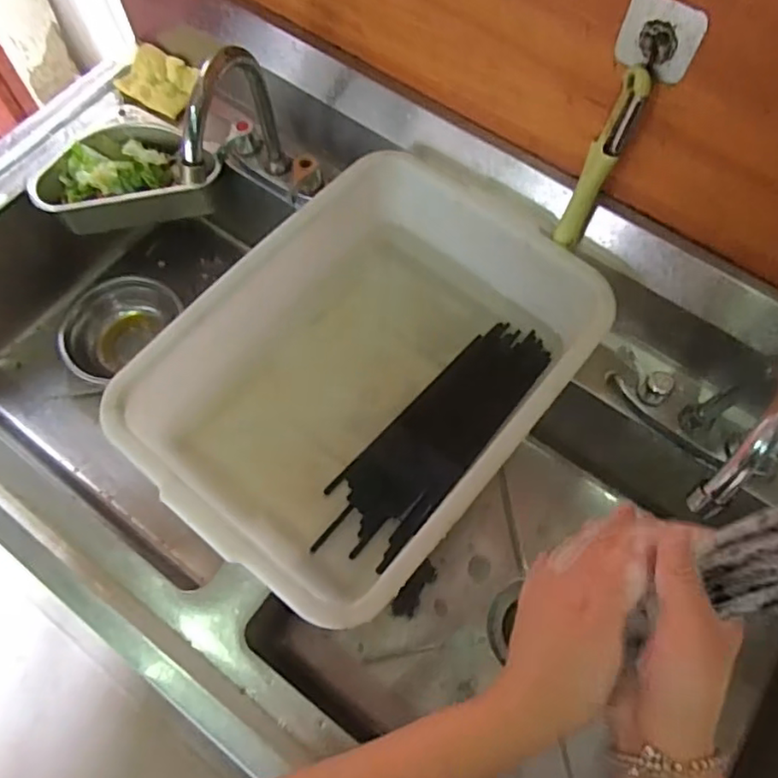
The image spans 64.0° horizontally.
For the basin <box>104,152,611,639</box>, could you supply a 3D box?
[{"bbox_3d":[-0.020,-0.012,0.601,0.301,0.110,0.411,39,72,14],"label":"basin"}]

